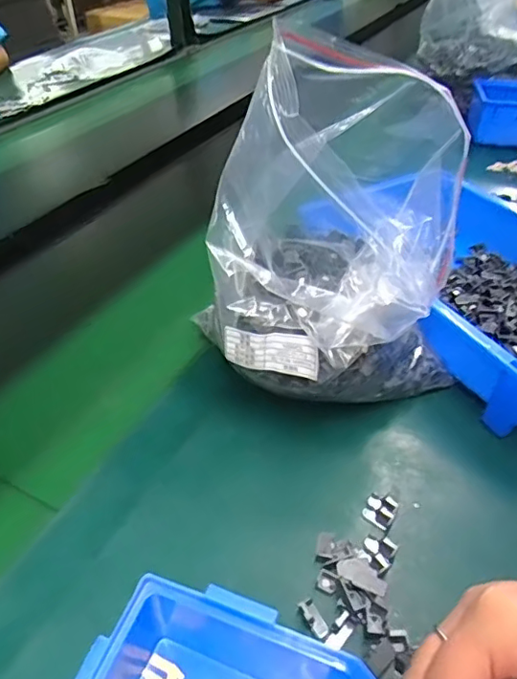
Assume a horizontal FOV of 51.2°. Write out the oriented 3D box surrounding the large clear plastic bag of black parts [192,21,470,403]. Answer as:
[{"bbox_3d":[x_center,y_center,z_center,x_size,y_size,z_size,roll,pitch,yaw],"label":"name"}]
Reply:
[{"bbox_3d":[0.055,-0.076,0.422,0.192,0.252,0.171,-12,43,-16],"label":"large clear plastic bag of black parts"}]

